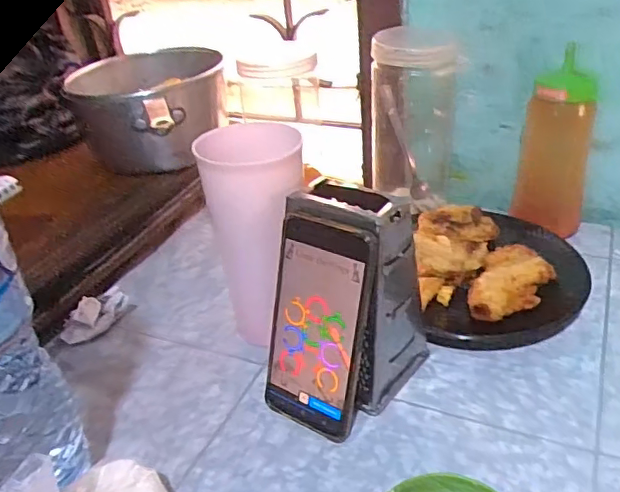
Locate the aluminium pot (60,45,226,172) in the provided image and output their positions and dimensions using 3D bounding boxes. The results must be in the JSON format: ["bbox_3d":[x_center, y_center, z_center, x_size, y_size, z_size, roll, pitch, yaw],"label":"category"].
[{"bbox_3d":[-0.179,-0.171,0.699,0.151,0.093,0.178,6,33,21],"label":"aluminium pot"}]

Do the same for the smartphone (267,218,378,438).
[{"bbox_3d":[0.005,0.064,0.441,0.078,0.170,0.011,19,21,30],"label":"smartphone"}]

